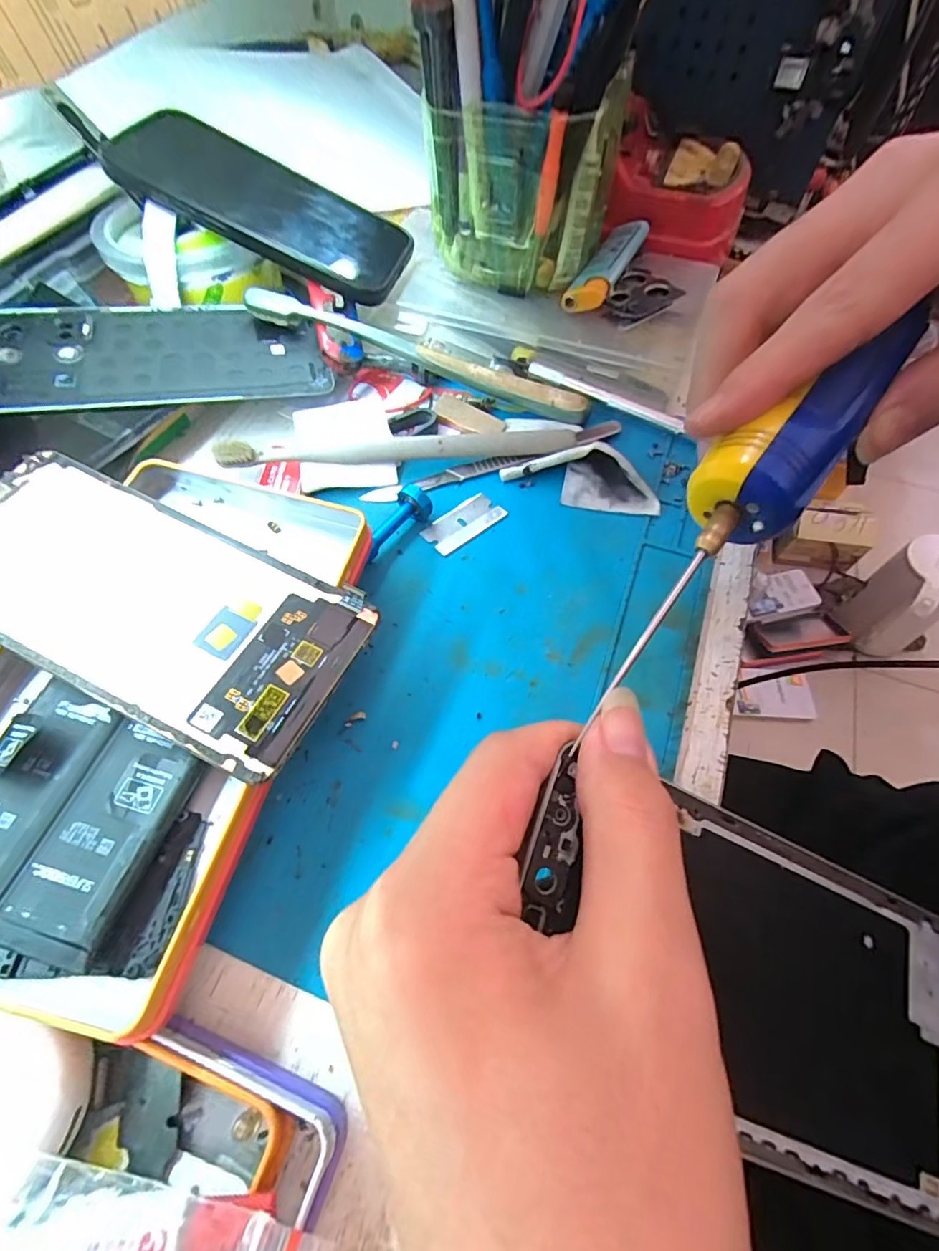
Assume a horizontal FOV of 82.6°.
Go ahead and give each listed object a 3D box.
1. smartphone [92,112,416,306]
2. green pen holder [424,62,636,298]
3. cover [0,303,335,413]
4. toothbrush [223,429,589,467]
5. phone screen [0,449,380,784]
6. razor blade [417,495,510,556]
[{"bbox_3d":[-0.108,-0.223,0.284,0.147,0.011,0.072,21,61,-12],"label":"smartphone"},{"bbox_3d":[0.029,-0.226,0.283,0.085,0.083,0.064,16,60,9],"label":"green pen holder"},{"bbox_3d":[-0.151,-0.133,0.259,0.152,0.004,0.074,-9,65,-13],"label":"cover"},{"bbox_3d":[-0.034,-0.088,0.256,0.166,0.008,0.014,-4,59,-2],"label":"toothbrush"},{"bbox_3d":[-0.115,-0.010,0.185,0.153,0.004,0.071,24,61,8],"label":"phone screen"},{"bbox_3d":[-0.003,-0.049,0.250,0.038,0.004,0.020,-34,65,-18],"label":"razor blade"}]

